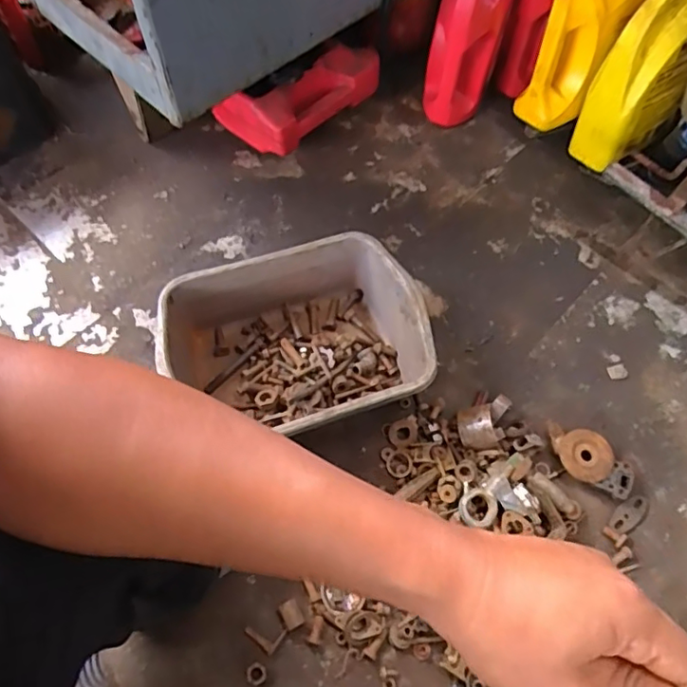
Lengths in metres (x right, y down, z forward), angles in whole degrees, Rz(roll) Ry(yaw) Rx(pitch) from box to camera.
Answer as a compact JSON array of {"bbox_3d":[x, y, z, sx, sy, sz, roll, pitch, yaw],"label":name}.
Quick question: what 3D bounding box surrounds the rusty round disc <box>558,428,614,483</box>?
[{"bbox_3d":[0.334,0.157,0.769,0.067,0.026,0.072,1,62,-1],"label":"rusty round disc"}]

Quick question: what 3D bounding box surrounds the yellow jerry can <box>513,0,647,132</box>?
[{"bbox_3d":[0.416,-0.503,0.902,0.191,0.284,0.091,-20,65,-12],"label":"yellow jerry can"}]

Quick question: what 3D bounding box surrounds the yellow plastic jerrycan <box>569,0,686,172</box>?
[{"bbox_3d":[0.488,-0.426,0.886,0.135,0.279,0.098,-30,67,-16],"label":"yellow plastic jerrycan"}]

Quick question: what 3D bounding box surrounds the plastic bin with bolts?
[{"bbox_3d":[-0.058,0.004,0.792,0.332,0.115,0.259,-16,64,-10],"label":"plastic bin with bolts"}]

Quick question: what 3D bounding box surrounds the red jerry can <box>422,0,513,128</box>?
[{"bbox_3d":[0.207,-0.507,0.948,0.108,0.316,0.139,16,63,7],"label":"red jerry can"}]

